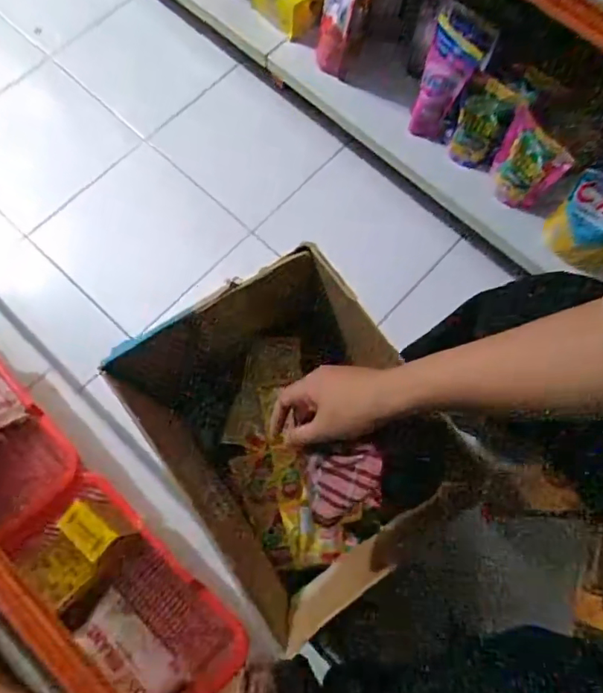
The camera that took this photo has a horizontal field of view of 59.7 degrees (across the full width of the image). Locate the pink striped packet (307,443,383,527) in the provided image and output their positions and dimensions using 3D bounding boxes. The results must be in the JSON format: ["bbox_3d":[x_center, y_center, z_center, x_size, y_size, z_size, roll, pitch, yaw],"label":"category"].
[{"bbox_3d":[0.038,0.124,0.469,0.073,0.021,0.060,-19,72,28],"label":"pink striped packet"}]

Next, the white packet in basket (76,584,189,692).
[{"bbox_3d":[-0.218,0.387,0.669,0.148,0.083,0.020,41,111,12],"label":"white packet in basket"}]

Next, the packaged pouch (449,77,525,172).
[{"bbox_3d":[0.300,-0.363,0.869,0.082,0.164,0.034,22,74,5],"label":"packaged pouch"}]

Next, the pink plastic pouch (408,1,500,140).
[{"bbox_3d":[0.240,-0.434,0.856,0.092,0.201,0.052,18,58,7],"label":"pink plastic pouch"}]

